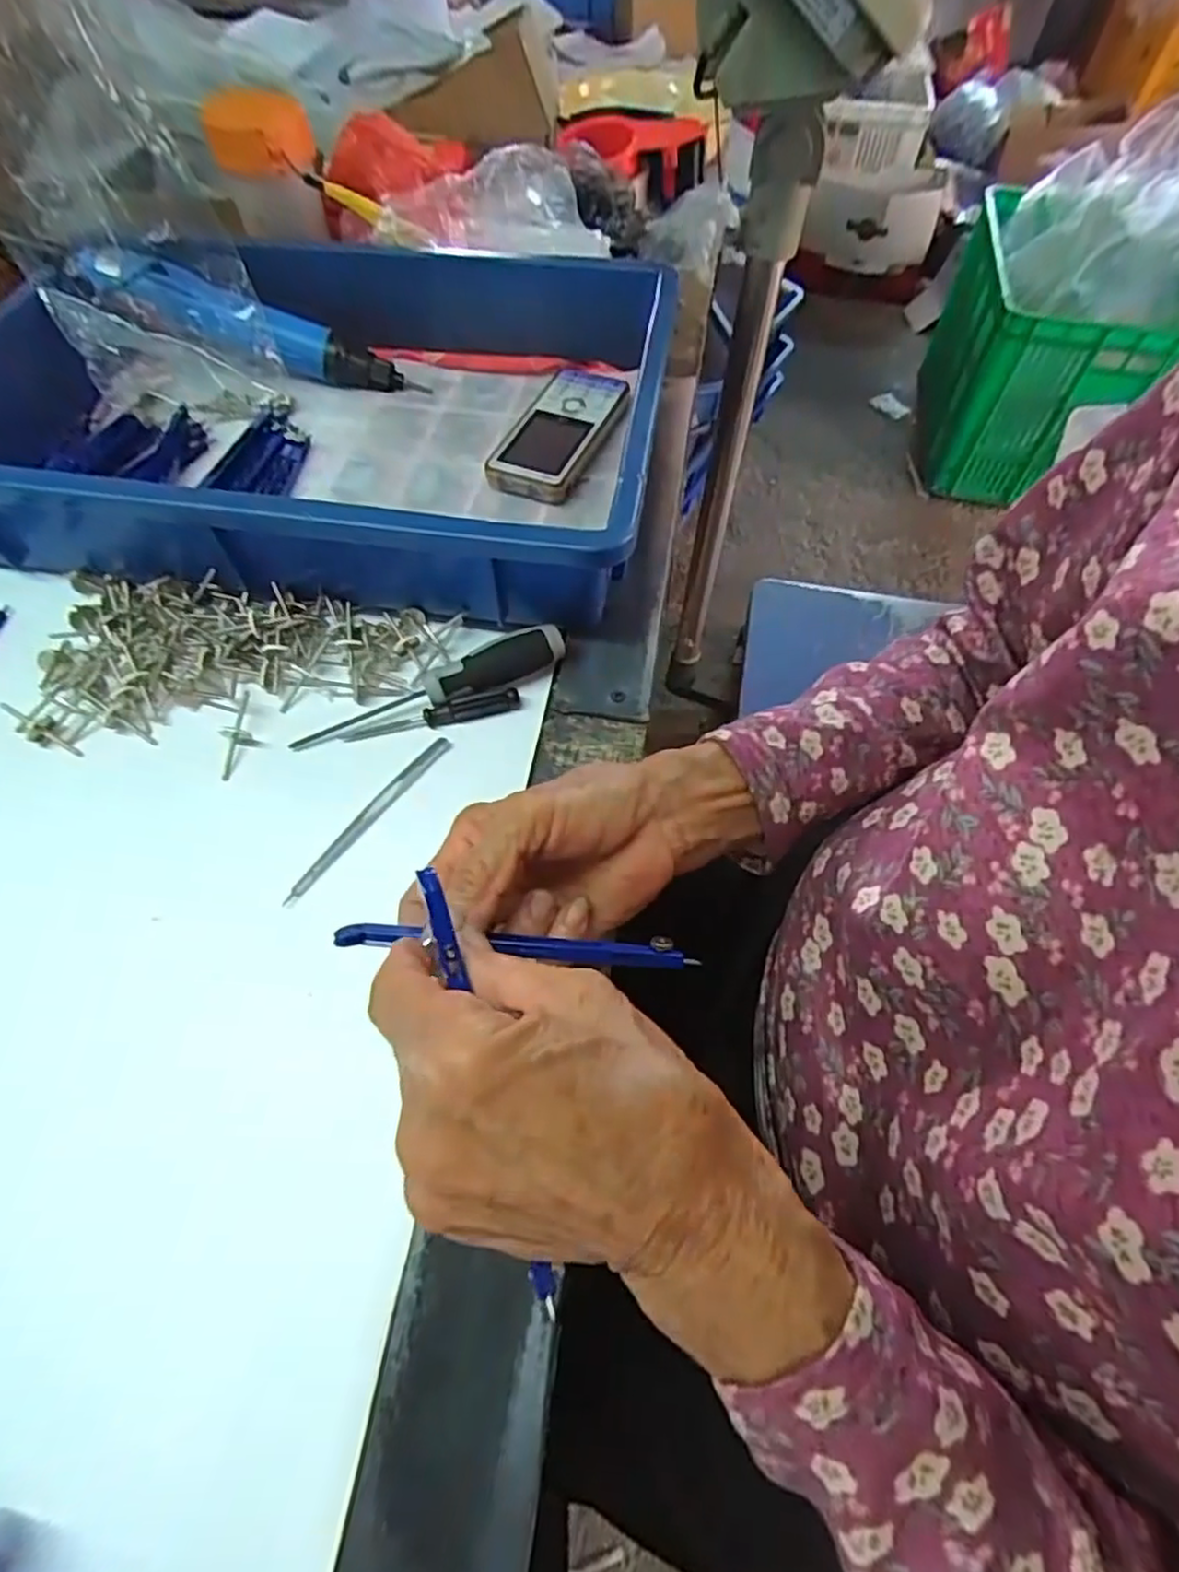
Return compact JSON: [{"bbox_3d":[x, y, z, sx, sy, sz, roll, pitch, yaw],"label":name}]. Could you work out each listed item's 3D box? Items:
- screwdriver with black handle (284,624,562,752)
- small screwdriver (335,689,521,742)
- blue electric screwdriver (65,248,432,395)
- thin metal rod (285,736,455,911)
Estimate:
[{"bbox_3d":[-0.082,-0.055,0.365,0.145,0.022,0.022,-17,60,-11],"label":"screwdriver with black handle"},{"bbox_3d":[-0.083,-0.039,0.364,0.093,0.009,0.013,-12,59,-8],"label":"small screwdriver"},{"bbox_3d":[-0.236,-0.324,0.494,0.226,0.036,0.032,15,56,-15],"label":"blue electric screwdriver"},{"bbox_3d":[-0.106,0.014,0.337,0.008,0.009,0.106,33,63,18],"label":"thin metal rod"}]

